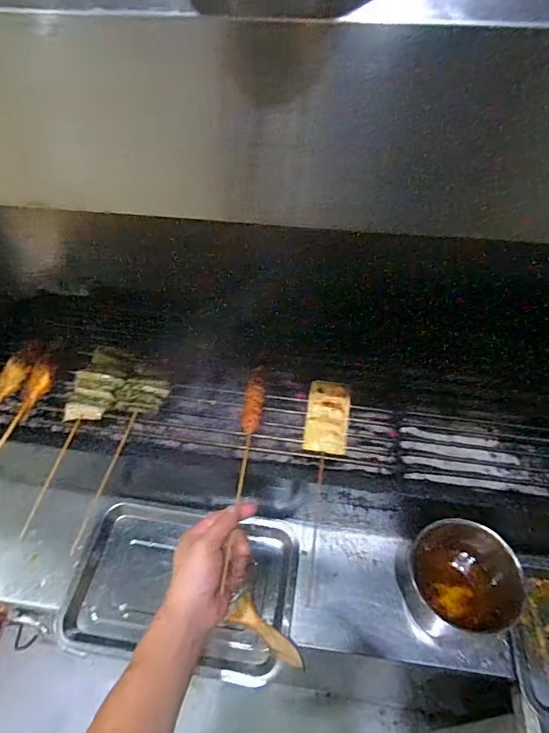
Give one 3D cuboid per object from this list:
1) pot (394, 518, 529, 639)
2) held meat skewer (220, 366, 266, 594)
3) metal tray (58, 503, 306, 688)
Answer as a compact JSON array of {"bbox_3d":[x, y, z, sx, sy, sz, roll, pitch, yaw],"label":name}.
[{"bbox_3d":[0.242,0.285,0.617,0.132,0.088,0.147,-24,54,-20],"label":"pot"},{"bbox_3d":[-0.032,0.079,0.599,0.027,0.019,0.185,5,56,4],"label":"held meat skewer"},{"bbox_3d":[-0.123,0.306,0.656,0.300,0.039,0.200,8,50,6],"label":"metal tray"}]

